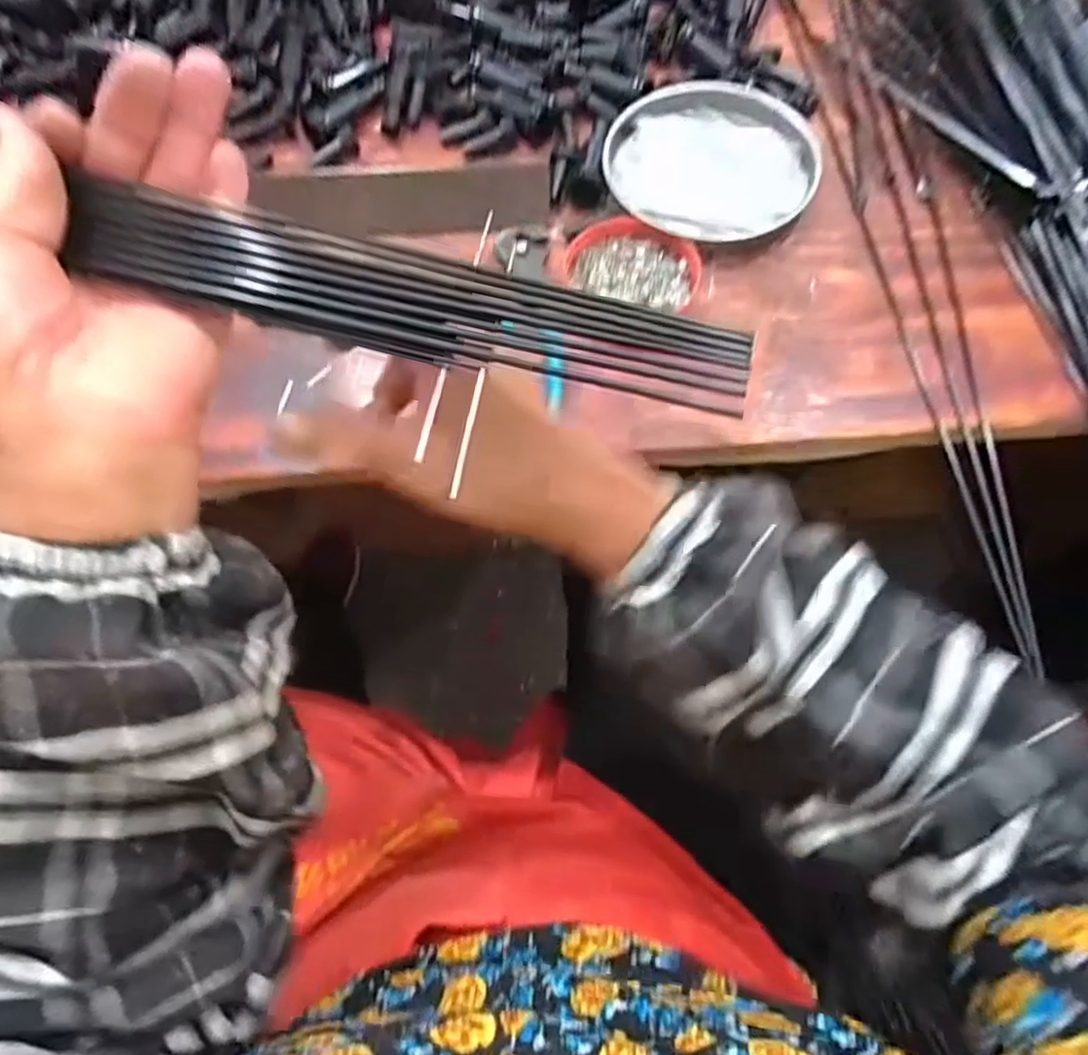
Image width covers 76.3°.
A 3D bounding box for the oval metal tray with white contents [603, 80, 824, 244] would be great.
[{"bbox_3d":[0.112,-0.245,0.453,0.132,0.017,0.133,26,73,10],"label":"oval metal tray with white contents"}]

